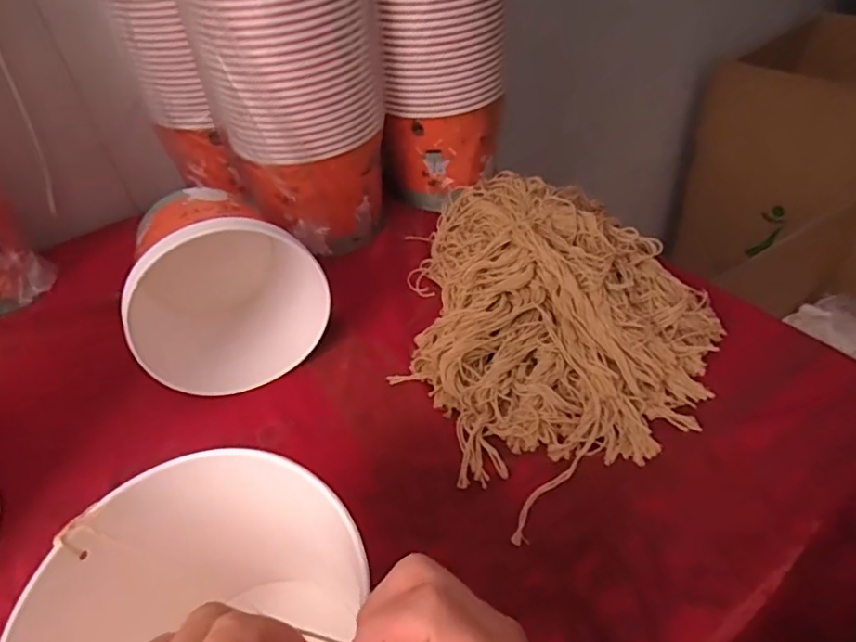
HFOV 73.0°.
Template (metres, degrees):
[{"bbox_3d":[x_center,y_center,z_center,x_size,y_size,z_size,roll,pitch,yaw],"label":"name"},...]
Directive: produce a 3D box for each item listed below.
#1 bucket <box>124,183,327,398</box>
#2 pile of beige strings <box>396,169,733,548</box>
[{"bbox_3d":[-0.198,-0.041,0.541,0.162,0.153,0.159,-24,44,-18],"label":"bucket"},{"bbox_3d":[0.103,-0.022,0.534,0.287,0.077,0.322,-23,44,-17],"label":"pile of beige strings"}]

